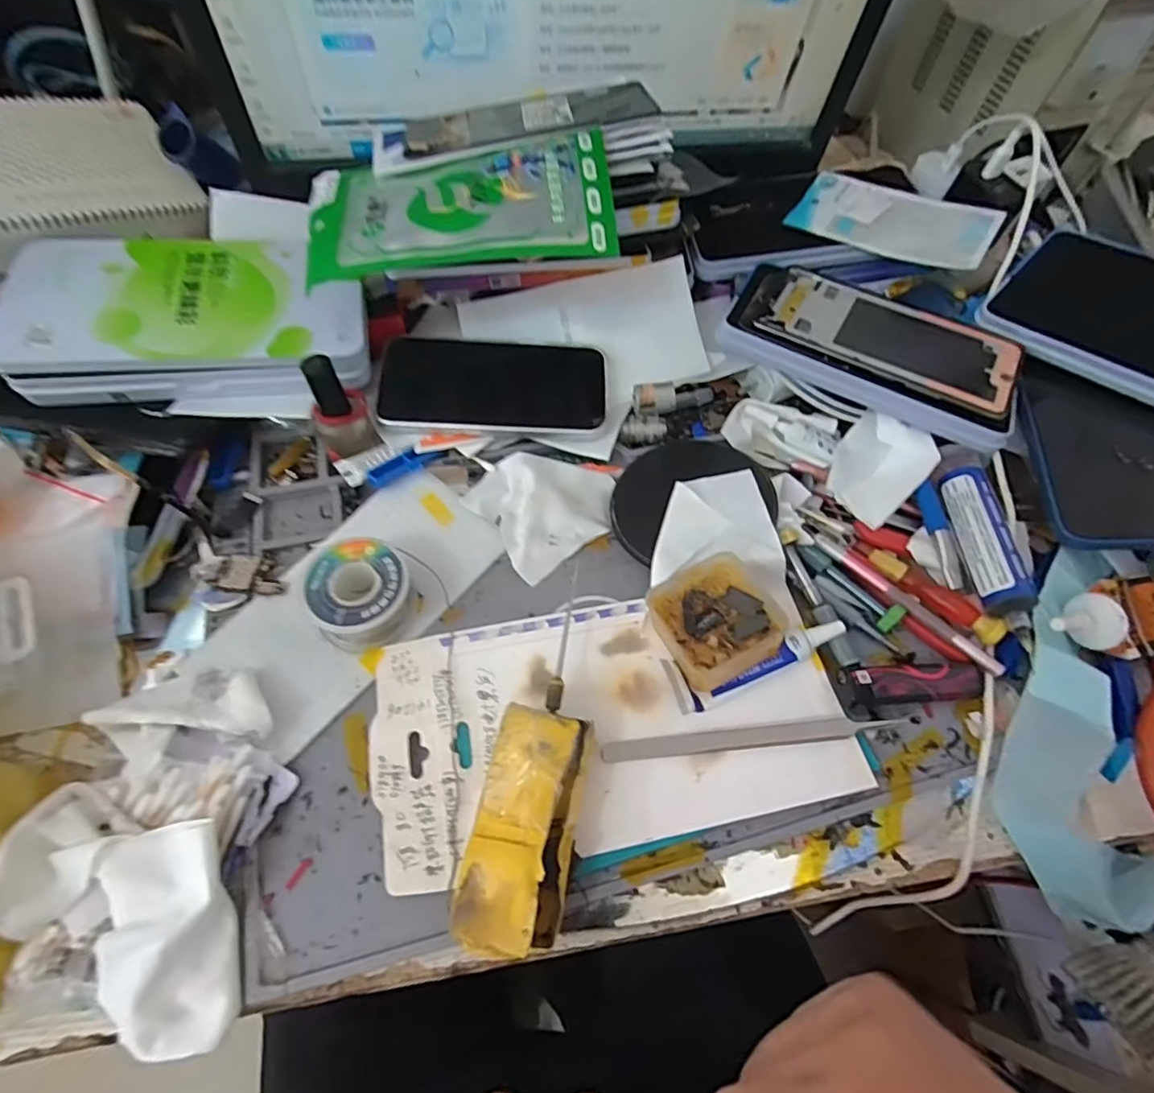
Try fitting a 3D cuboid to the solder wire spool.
[{"bbox_3d":[-0.115,0.025,0.305,0.050,0.027,0.053,2,59,-3],"label":"solder wire spool"}]

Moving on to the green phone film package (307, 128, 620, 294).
[{"bbox_3d":[-0.067,-0.194,0.327,0.173,0.012,0.086,-8,68,2],"label":"green phone film package"}]

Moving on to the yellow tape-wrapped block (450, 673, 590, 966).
[{"bbox_3d":[-0.019,0.115,0.251,0.043,0.037,0.106,13,60,4],"label":"yellow tape-wrapped block"}]

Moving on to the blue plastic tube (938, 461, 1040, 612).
[{"bbox_3d":[0.237,-0.007,0.332,0.022,0.022,0.095,3,59,-2],"label":"blue plastic tube"}]

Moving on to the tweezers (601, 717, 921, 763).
[{"bbox_3d":[0.096,0.095,0.287,0.165,0.004,0.011,-4,60,-6],"label":"tweezers"}]

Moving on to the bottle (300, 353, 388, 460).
[{"bbox_3d":[-0.141,-0.083,0.336,0.032,0.056,0.027,-21,63,-15],"label":"bottle"}]

